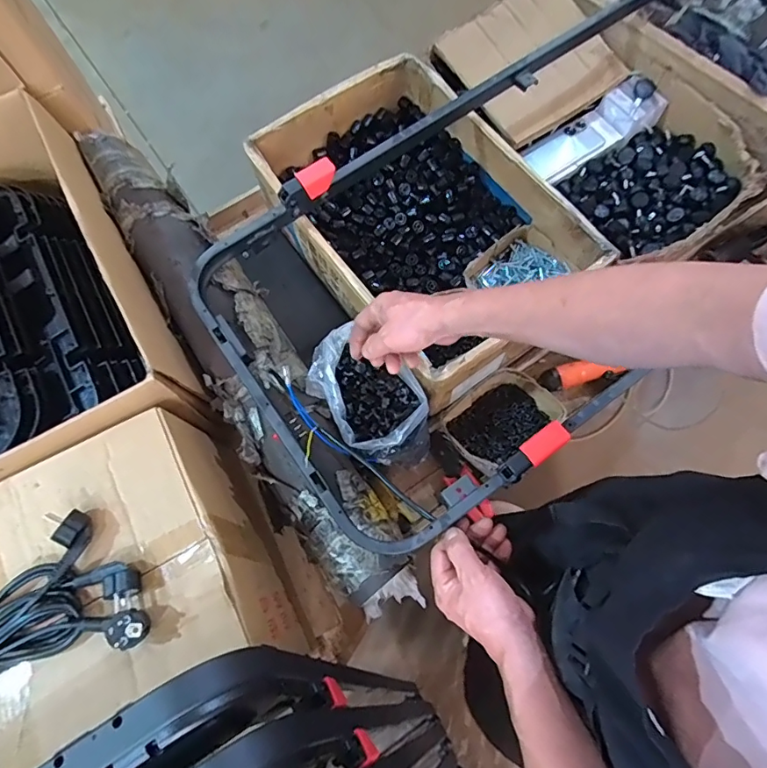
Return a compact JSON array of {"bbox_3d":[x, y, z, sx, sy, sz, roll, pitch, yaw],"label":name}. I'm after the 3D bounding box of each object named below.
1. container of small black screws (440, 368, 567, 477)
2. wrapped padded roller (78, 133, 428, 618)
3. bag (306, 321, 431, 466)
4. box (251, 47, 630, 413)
[{"bbox_3d":[0.186,0.057,0.789,0.164,0.059,0.124,-35,73,-9],"label":"container of small black screws"},{"bbox_3d":[-0.220,-0.075,0.696,0.139,0.084,0.868,-31,73,-8],"label":"wrapped padded roller"},{"bbox_3d":[-0.017,0.027,0.711,0.126,0.122,0.206,-39,74,-10],"label":"bag"},{"bbox_3d":[0.054,-0.275,0.823,0.359,0.139,0.515,-37,74,-9],"label":"box"}]

